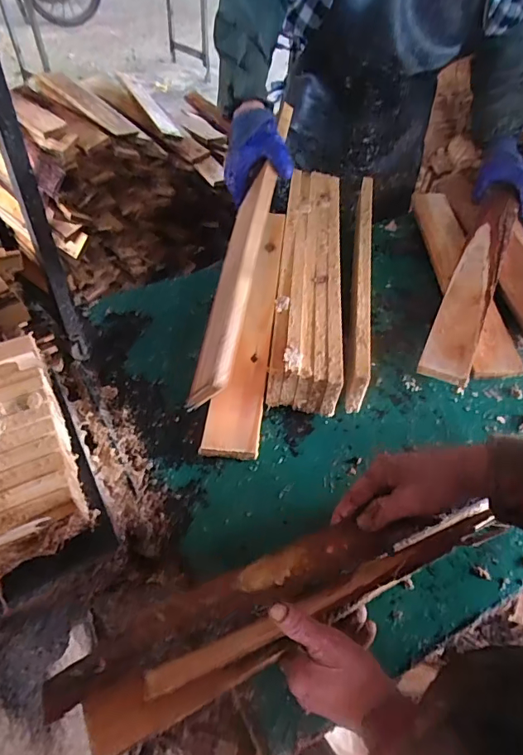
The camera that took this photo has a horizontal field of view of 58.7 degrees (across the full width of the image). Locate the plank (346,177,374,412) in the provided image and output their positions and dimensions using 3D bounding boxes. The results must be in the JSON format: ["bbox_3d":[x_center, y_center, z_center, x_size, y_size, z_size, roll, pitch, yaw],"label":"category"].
[{"bbox_3d":[0.168,-0.173,0.798,0.028,0.081,0.535,9,51,3],"label":"plank"}]

